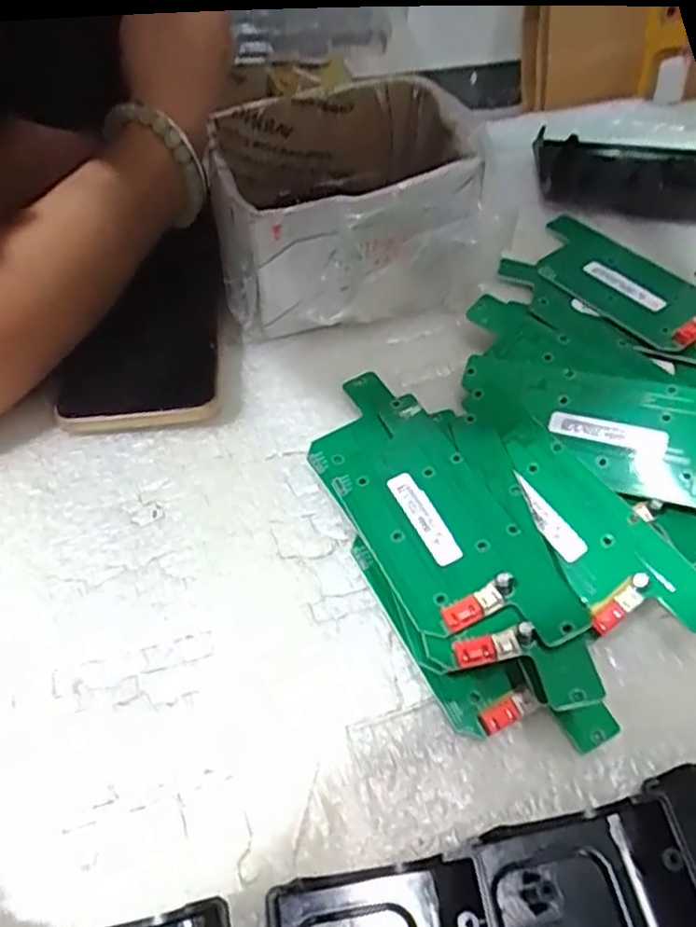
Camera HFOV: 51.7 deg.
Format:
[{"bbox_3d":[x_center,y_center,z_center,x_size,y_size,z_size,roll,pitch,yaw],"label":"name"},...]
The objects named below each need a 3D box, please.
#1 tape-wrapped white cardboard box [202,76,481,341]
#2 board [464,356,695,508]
[{"bbox_3d":[-0.003,-0.133,0.376,0.136,0.075,0.102,-13,57,-10],"label":"tape-wrapped white cardboard box"},{"bbox_3d":[0.116,-0.016,0.318,0.134,0.010,0.053,14,68,20],"label":"board"}]

